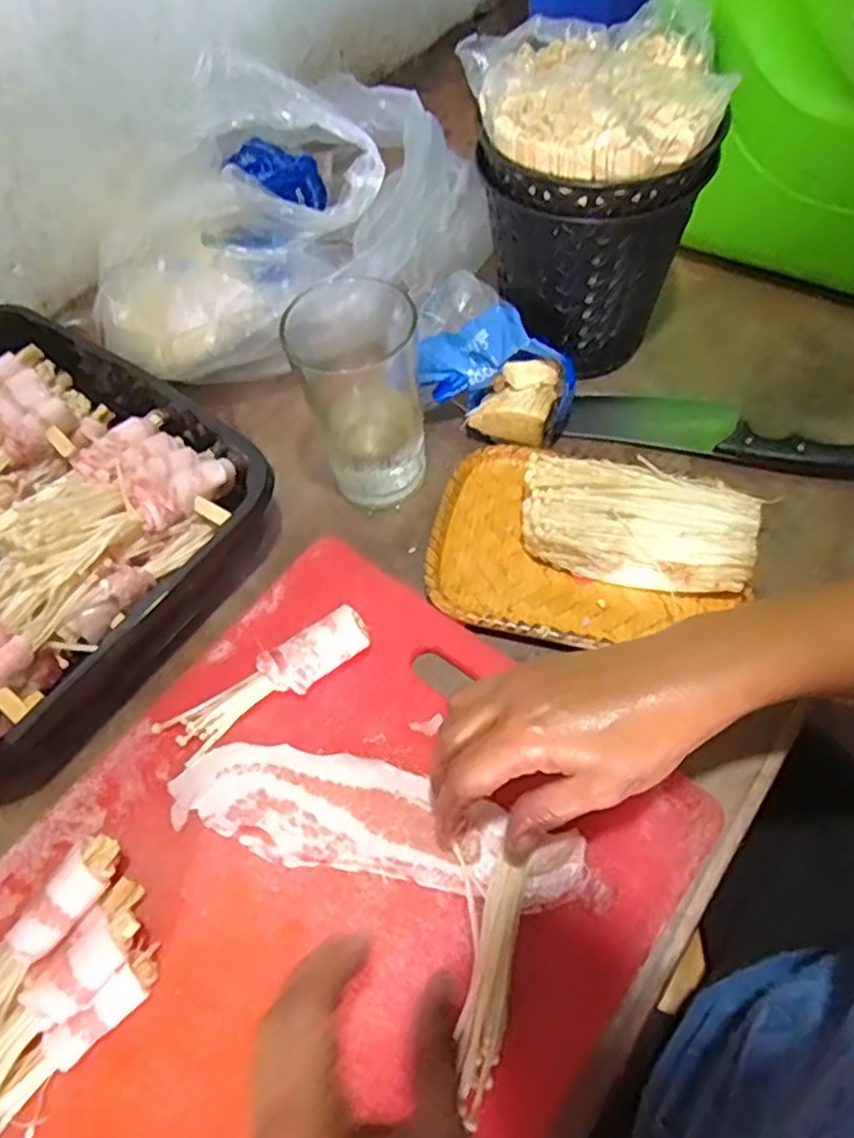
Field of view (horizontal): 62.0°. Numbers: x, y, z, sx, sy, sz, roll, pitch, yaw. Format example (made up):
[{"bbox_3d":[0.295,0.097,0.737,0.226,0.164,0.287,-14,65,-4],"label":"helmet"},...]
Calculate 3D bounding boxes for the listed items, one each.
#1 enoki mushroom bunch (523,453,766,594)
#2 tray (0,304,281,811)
[{"bbox_3d":[0.119,-0.024,0.415,0.132,0.044,0.061,15,63,13],"label":"enoki mushroom bunch"},{"bbox_3d":[-0.273,-0.045,0.439,0.309,0.050,0.243,32,67,22],"label":"tray"}]

